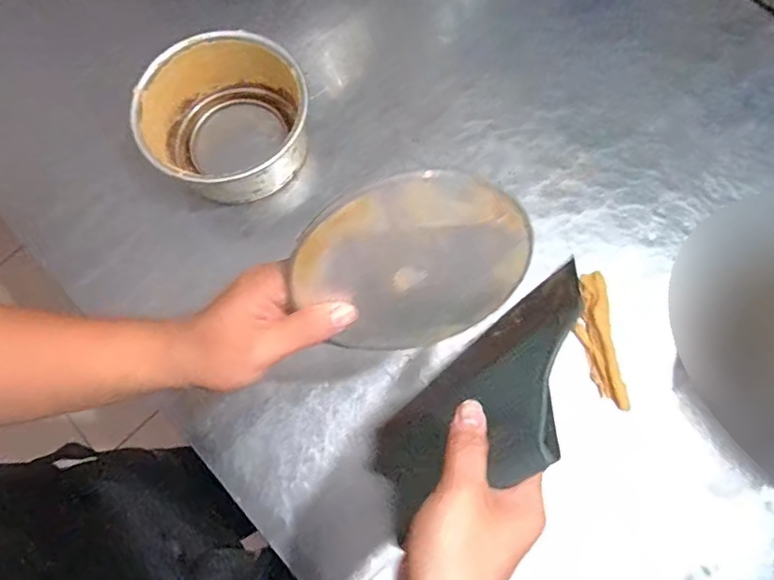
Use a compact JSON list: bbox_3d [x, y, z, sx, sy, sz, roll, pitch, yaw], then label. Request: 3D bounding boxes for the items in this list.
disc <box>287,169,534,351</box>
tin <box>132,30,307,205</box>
[{"bbox_3d":[0.017,-0.010,0.297,0.122,0.128,0.004,-24,47,10],"label":"disc"},{"bbox_3d":[-0.156,-0.167,0.538,0.159,0.081,0.152,0,75,1],"label":"tin"}]

